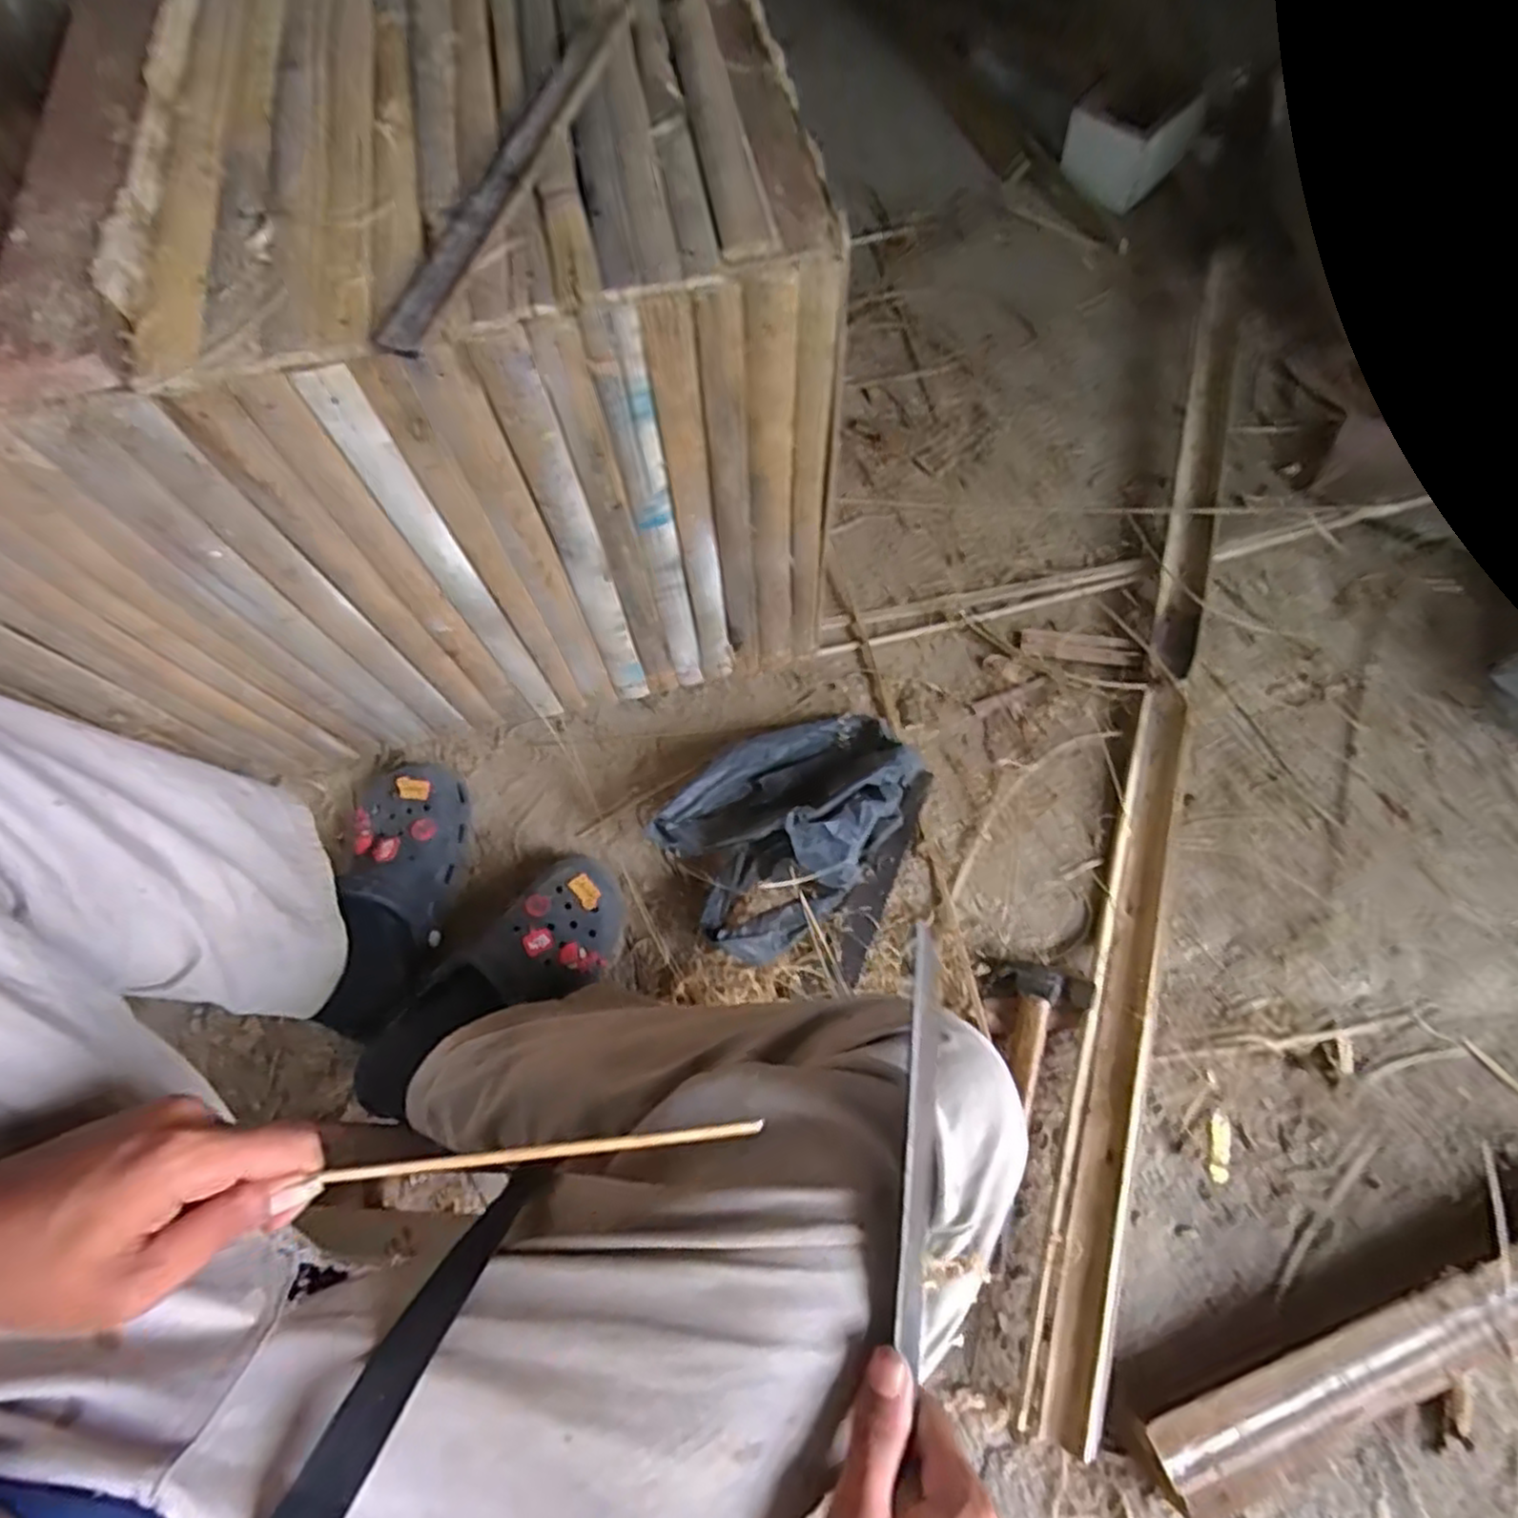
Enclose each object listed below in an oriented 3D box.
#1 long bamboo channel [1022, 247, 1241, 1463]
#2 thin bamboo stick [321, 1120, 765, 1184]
[{"bbox_3d":[0.422,-0.045,0.743,0.073,0.025,1.225,17,70,8],"label":"long bamboo channel"},{"bbox_3d":[-0.092,0.177,0.332,0.186,0.007,0.007,-3,68,-8],"label":"thin bamboo stick"}]

